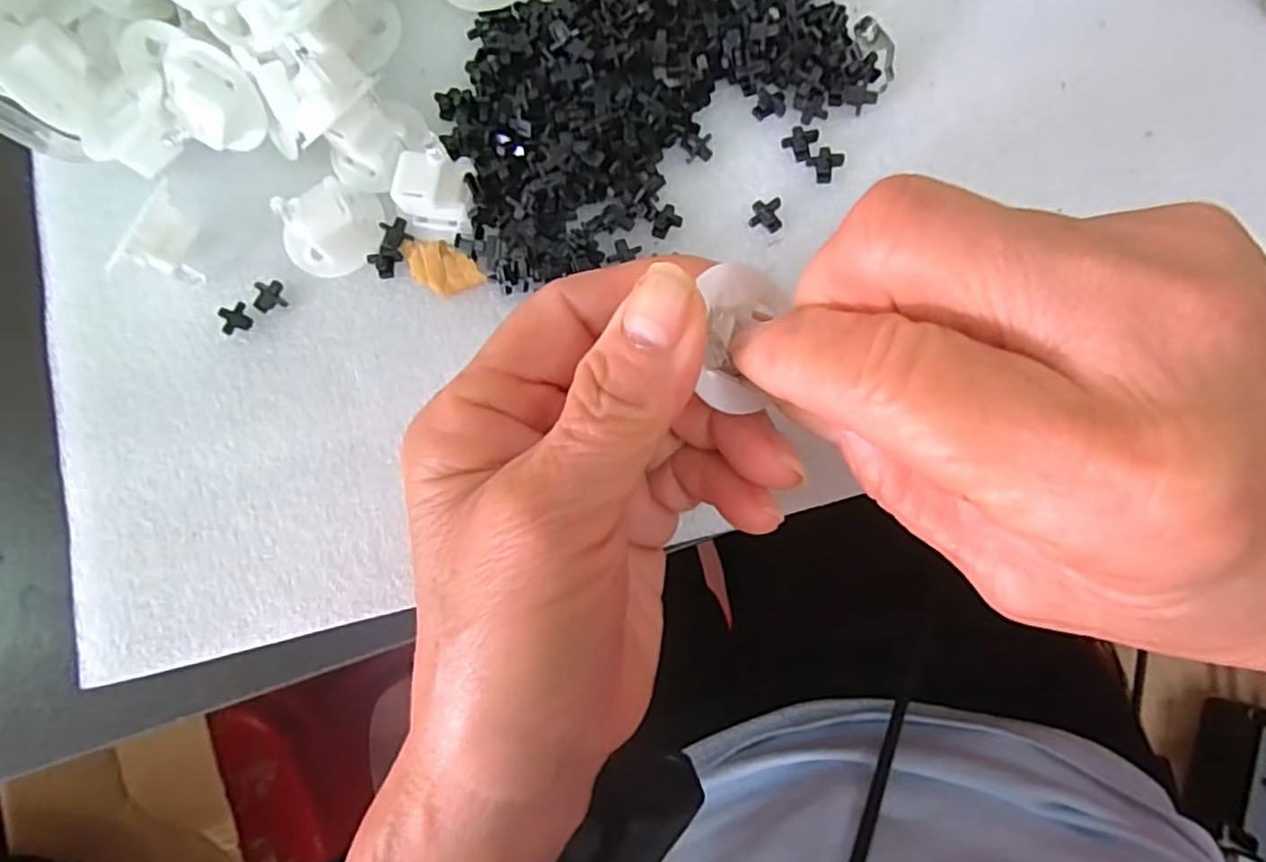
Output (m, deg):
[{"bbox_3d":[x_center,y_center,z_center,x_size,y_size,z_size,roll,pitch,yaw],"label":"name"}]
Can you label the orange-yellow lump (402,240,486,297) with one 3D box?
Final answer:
[{"bbox_3d":[-0.060,-0.052,0.216,0.028,0.004,0.014,30,85,9],"label":"orange-yellow lump"}]

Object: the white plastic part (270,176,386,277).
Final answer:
[{"bbox_3d":[-0.096,-0.065,0.218,0.032,0.010,0.029,-22,80,1],"label":"white plastic part"}]

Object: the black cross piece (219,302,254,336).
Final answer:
[{"bbox_3d":[-0.126,-0.036,0.219,0.009,0.004,0.009,-19,80,2],"label":"black cross piece"}]

